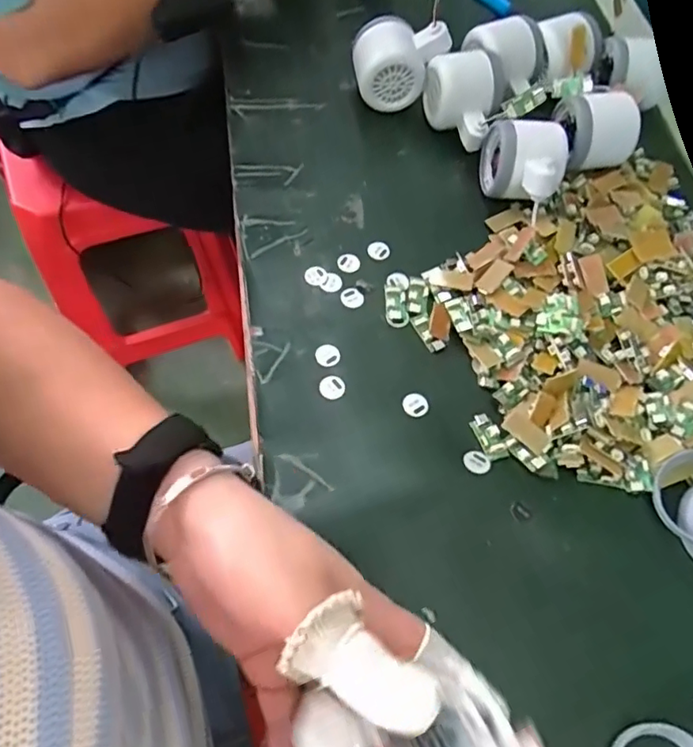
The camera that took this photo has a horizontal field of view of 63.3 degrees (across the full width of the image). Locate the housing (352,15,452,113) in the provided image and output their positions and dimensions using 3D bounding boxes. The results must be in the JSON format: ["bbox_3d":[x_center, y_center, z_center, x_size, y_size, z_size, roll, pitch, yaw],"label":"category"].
[{"bbox_3d":[0.051,-0.290,0.527,0.084,0.071,0.058,-2,64,-4],"label":"housing"}]

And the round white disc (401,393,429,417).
[{"bbox_3d":[0.047,0.022,0.387,0.017,0.004,0.017,1,64,-2],"label":"round white disc"}]

